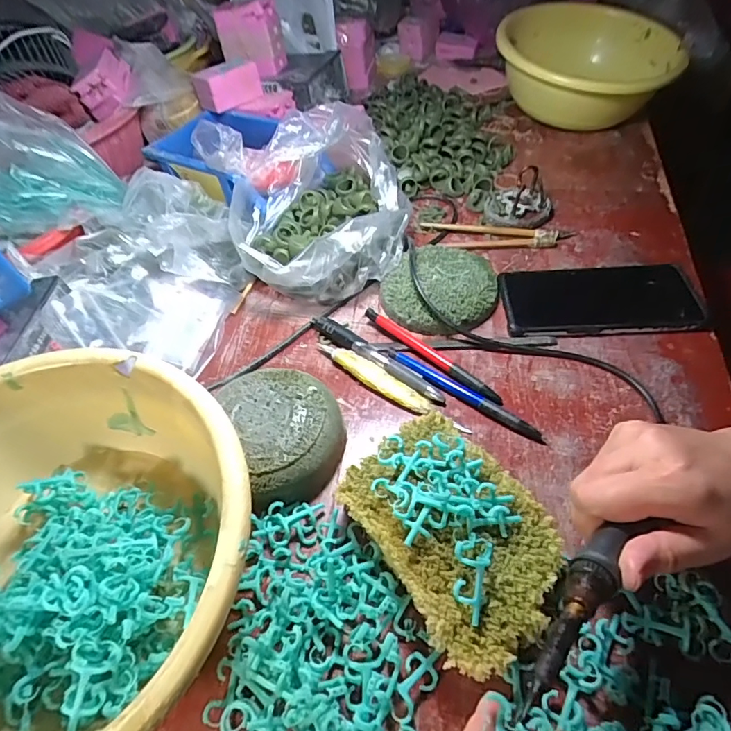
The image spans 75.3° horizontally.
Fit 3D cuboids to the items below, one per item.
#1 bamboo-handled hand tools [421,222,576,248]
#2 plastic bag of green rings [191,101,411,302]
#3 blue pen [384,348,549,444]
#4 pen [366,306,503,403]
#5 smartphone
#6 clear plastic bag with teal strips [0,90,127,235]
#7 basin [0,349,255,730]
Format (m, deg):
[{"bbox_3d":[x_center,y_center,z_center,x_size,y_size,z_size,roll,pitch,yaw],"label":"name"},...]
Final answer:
[{"bbox_3d":[0.136,-0.136,0.498,0.151,0.010,0.040,8,51,12],"label":"bamboo-handled hand tools"},{"bbox_3d":[-0.049,-0.166,0.478,0.176,0.111,0.199,-20,51,-11],"label":"plastic bag of green rings"},{"bbox_3d":[0.076,0.020,0.375,0.138,0.009,0.016,29,58,26],"label":"blue pen"},{"bbox_3d":[0.055,-0.012,0.401,0.014,0.012,0.141,-38,57,-24],"label":"pen"},{"bbox_3d":[0.205,-0.061,0.425,0.161,0.016,0.079,-1,50,4],"label":"smartphone"},{"bbox_3d":[-0.322,-0.195,0.451,0.135,0.103,0.121,-32,54,-20],"label":"clear plastic bag with teal strips"},{"bbox_3d":[-0.172,0.109,0.269,0.220,0.096,0.216,-3,50,3],"label":"basin"}]

